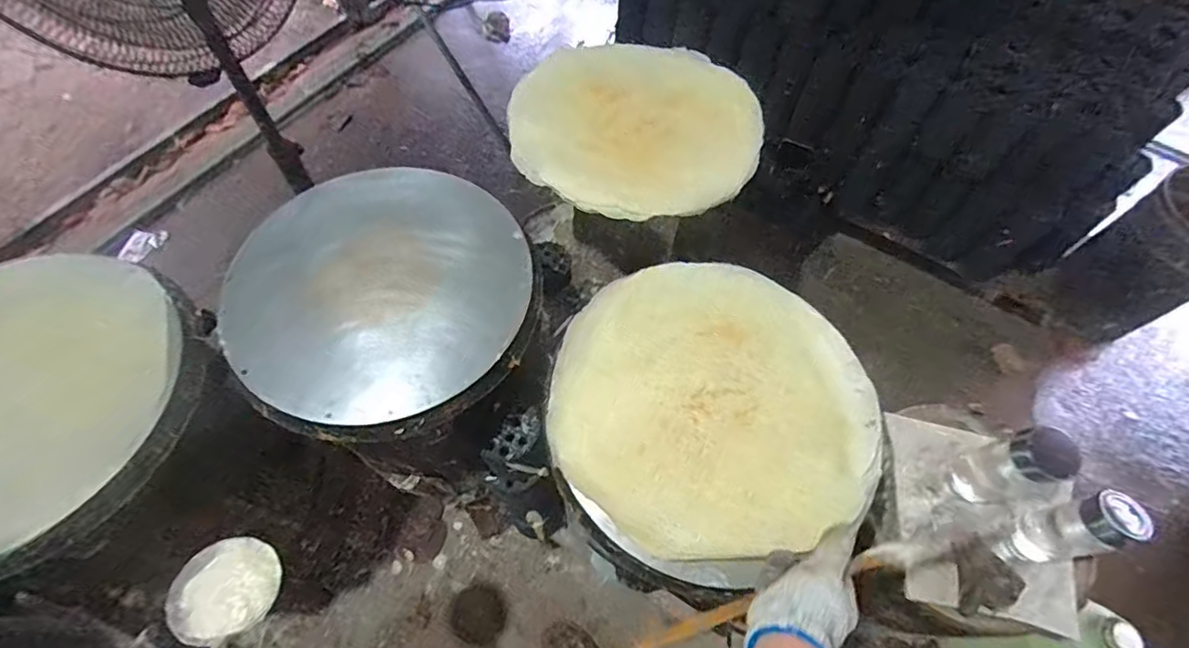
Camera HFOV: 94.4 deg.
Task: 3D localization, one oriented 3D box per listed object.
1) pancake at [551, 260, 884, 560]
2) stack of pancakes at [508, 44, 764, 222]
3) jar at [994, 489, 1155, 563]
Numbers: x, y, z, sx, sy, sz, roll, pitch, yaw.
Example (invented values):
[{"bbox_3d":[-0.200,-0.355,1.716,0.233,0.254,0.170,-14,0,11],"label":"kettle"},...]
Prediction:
[{"bbox_3d":[0.145,0.081,0.660,0.366,0.021,0.358,1,60,-2],"label":"pancake"},{"bbox_3d":[0.066,-0.317,0.871,0.383,0.036,0.369,-1,61,-2],"label":"stack of pancakes"},{"bbox_3d":[0.711,0.314,0.827,0.076,0.200,0.068,-13,62,-9],"label":"jar"}]

